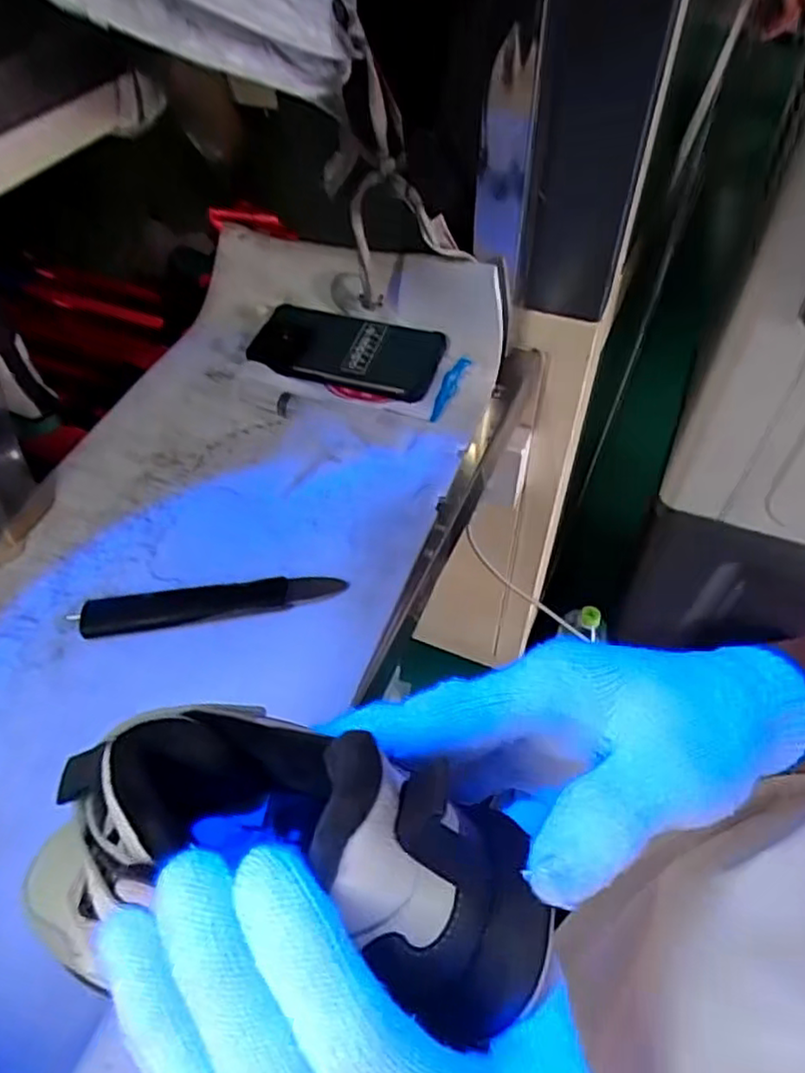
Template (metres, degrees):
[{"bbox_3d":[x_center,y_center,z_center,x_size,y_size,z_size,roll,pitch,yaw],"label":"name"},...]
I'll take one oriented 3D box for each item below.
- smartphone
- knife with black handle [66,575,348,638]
[{"bbox_3d":[-0.050,-0.164,0.591,0.164,0.019,0.087,11,53,10],"label":"smartphone"},{"bbox_3d":[-0.126,0.044,0.445,0.169,0.009,0.028,-7,52,-4],"label":"knife with black handle"}]

